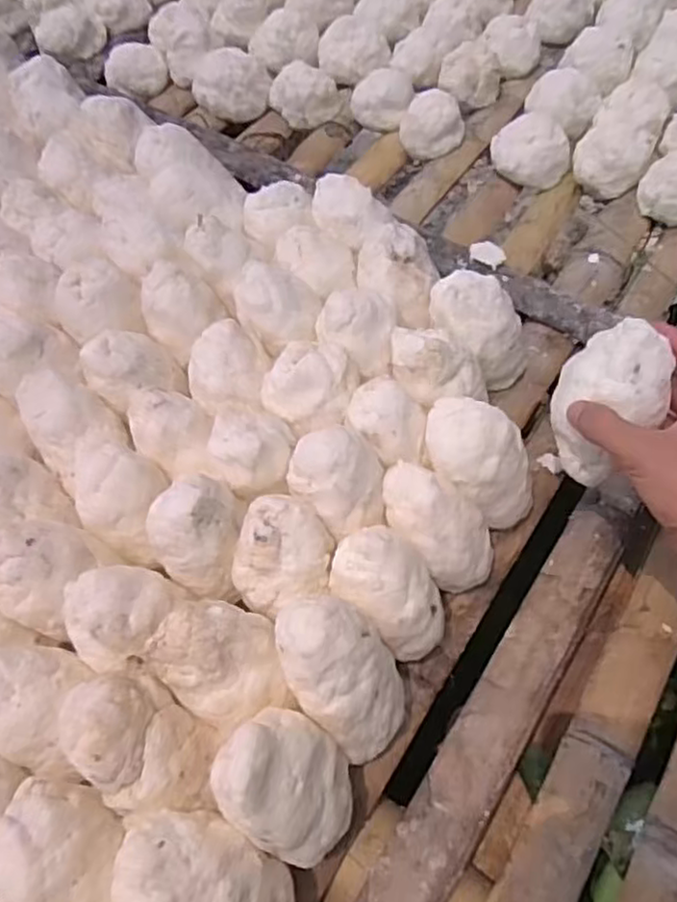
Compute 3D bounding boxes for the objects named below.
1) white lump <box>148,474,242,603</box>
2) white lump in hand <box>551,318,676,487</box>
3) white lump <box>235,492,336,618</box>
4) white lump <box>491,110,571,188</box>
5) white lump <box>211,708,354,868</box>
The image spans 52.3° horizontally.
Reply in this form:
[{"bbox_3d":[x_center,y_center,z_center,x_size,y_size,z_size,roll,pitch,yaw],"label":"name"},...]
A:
[{"bbox_3d":[-0.098,0.054,0.457,0.061,0.070,0.064,3,56,4],"label":"white lump"},{"bbox_3d":[0.176,-0.032,0.456,0.064,0.090,0.061,26,60,18],"label":"white lump in hand"},{"bbox_3d":[-0.036,0.069,0.447,0.059,0.044,0.062,11,57,9],"label":"white lump"},{"bbox_3d":[0.202,-0.312,0.730,0.082,0.055,0.065,13,57,10],"label":"white lump"},{"bbox_3d":[-0.026,0.181,0.379,0.067,0.075,0.067,-1,56,1],"label":"white lump"}]

